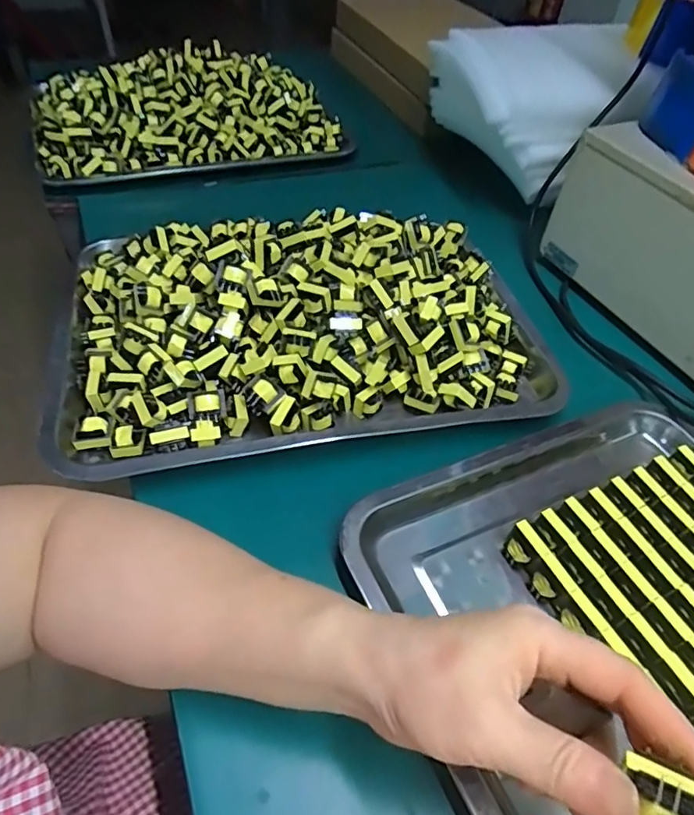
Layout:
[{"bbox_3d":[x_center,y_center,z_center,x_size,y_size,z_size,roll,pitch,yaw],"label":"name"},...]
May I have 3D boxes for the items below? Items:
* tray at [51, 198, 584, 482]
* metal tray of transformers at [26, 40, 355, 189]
[{"bbox_3d":[-0.034,-0.087,0.439,0.387,0.057,0.258,-8,50,-12],"label":"tray"},{"bbox_3d":[-0.207,-0.391,0.695,0.376,0.072,0.243,-13,51,-16],"label":"metal tray of transformers"}]

